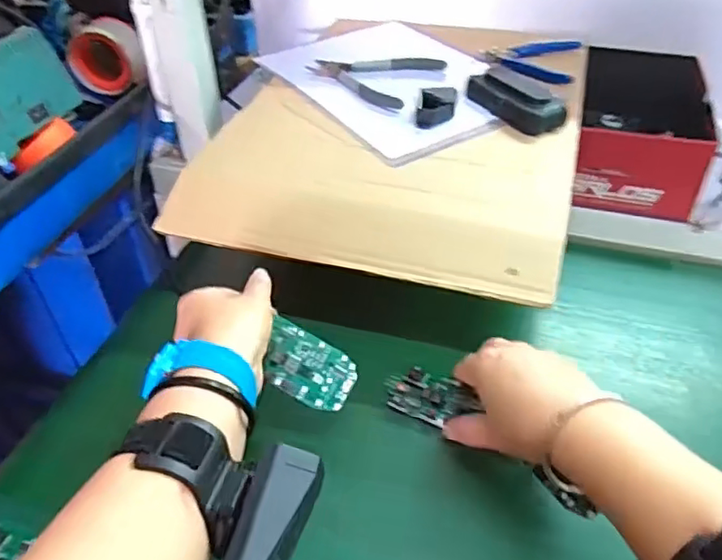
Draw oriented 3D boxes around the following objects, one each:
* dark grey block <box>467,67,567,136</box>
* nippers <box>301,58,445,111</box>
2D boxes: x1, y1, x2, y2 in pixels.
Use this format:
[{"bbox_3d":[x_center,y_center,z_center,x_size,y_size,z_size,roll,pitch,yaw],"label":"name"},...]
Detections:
[{"bbox_3d":[0.155,-0.184,0.608,0.054,0.031,0.101,-19,44,-20],"label":"dark grey block"},{"bbox_3d":[0.010,-0.233,0.685,0.139,0.017,0.120,20,45,23],"label":"nippers"}]

